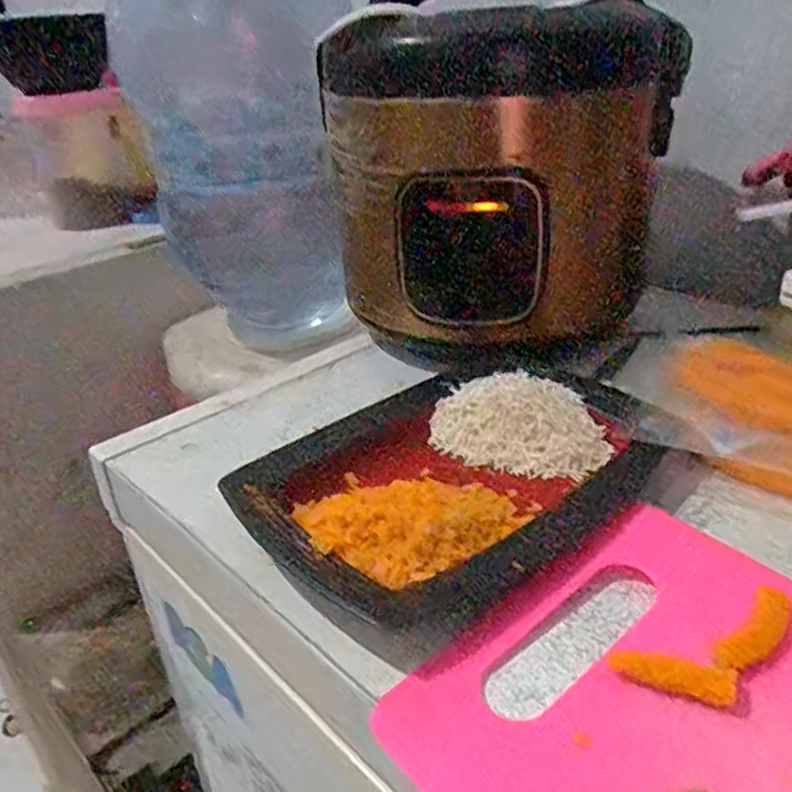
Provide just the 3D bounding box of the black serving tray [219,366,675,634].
[{"bbox_3d":[0.035,0.040,0.408,0.241,0.029,0.169,-28,37,-34],"label":"black serving tray"}]

